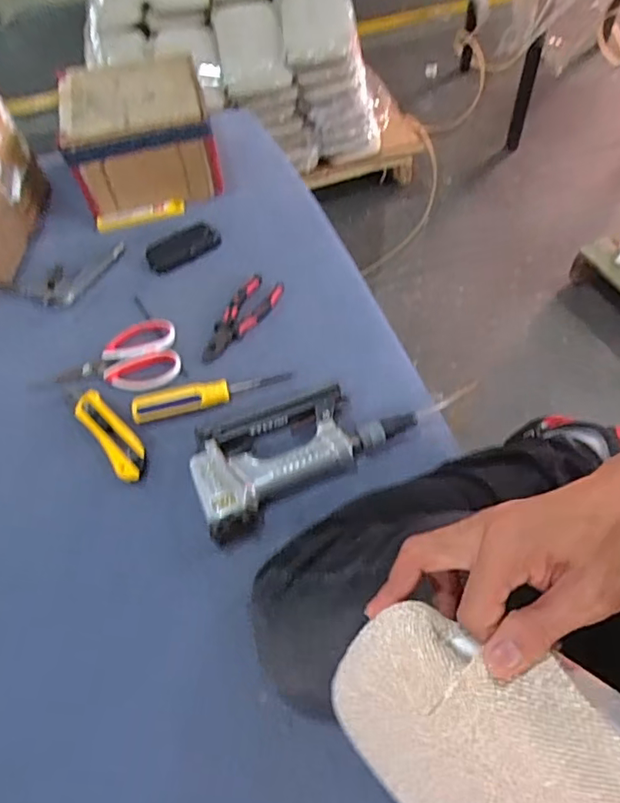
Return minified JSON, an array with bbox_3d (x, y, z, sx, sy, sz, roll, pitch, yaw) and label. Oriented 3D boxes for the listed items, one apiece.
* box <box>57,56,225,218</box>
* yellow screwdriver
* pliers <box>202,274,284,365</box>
[{"bbox_3d":[-0.257,-0.410,0.860,0.209,0.125,0.215,-14,56,-5],"label":"box"},{"bbox_3d":[-0.117,-0.013,0.657,0.186,0.021,0.034,-15,57,-5],"label":"yellow screwdriver"},{"bbox_3d":[-0.089,-0.112,0.725,0.056,0.016,0.152,19,60,17],"label":"pliers"}]

